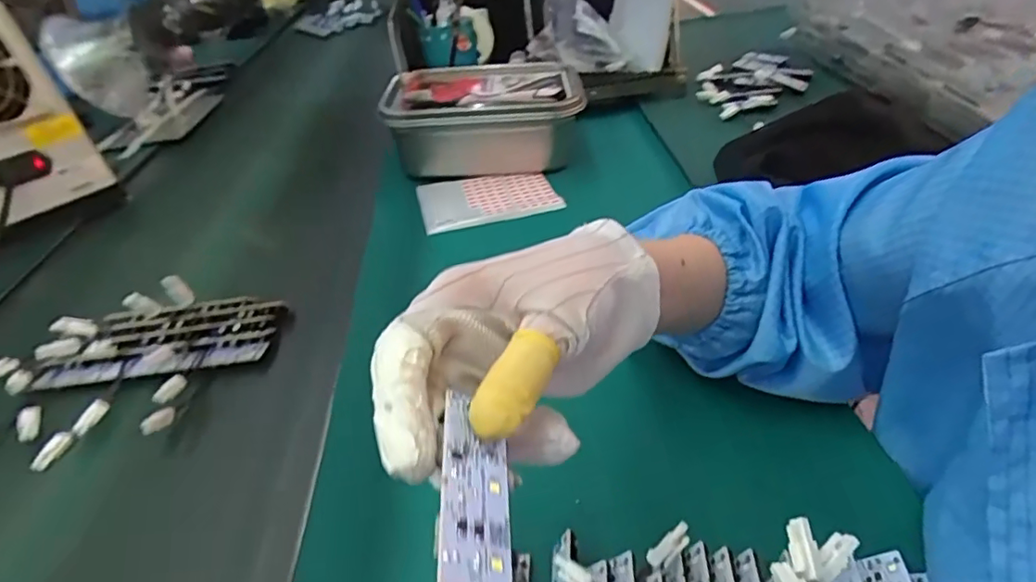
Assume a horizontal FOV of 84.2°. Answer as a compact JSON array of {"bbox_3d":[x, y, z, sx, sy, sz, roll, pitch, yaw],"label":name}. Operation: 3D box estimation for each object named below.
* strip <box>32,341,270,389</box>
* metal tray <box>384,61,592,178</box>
[{"bbox_3d":[-0.310,0.062,0.481,0.193,0.009,0.025,-7,37,1],"label":"strip"},{"bbox_3d":[-0.040,-0.217,0.723,0.229,0.094,0.167,-7,37,1],"label":"metal tray"}]

